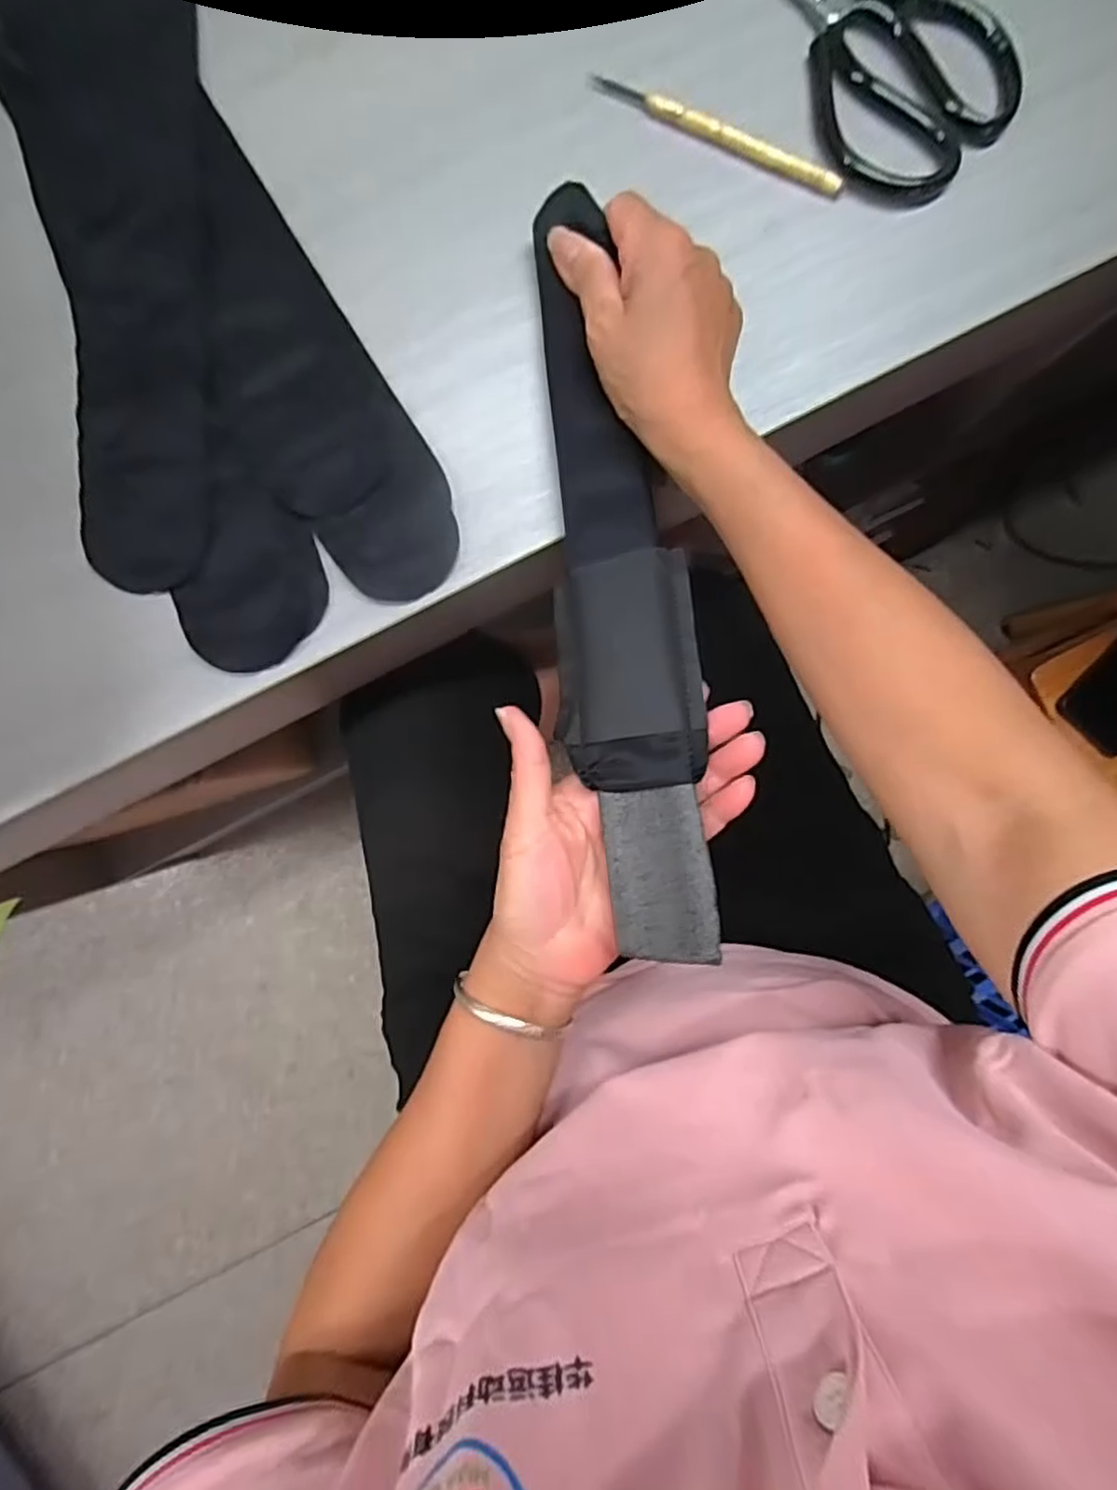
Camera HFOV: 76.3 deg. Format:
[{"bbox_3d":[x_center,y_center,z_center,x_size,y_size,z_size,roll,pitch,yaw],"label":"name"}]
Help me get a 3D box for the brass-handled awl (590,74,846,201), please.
[{"bbox_3d":[0.086,-0.331,0.383,0.145,0.013,0.012,24,89,-1],"label":"brass-handled awl"}]

